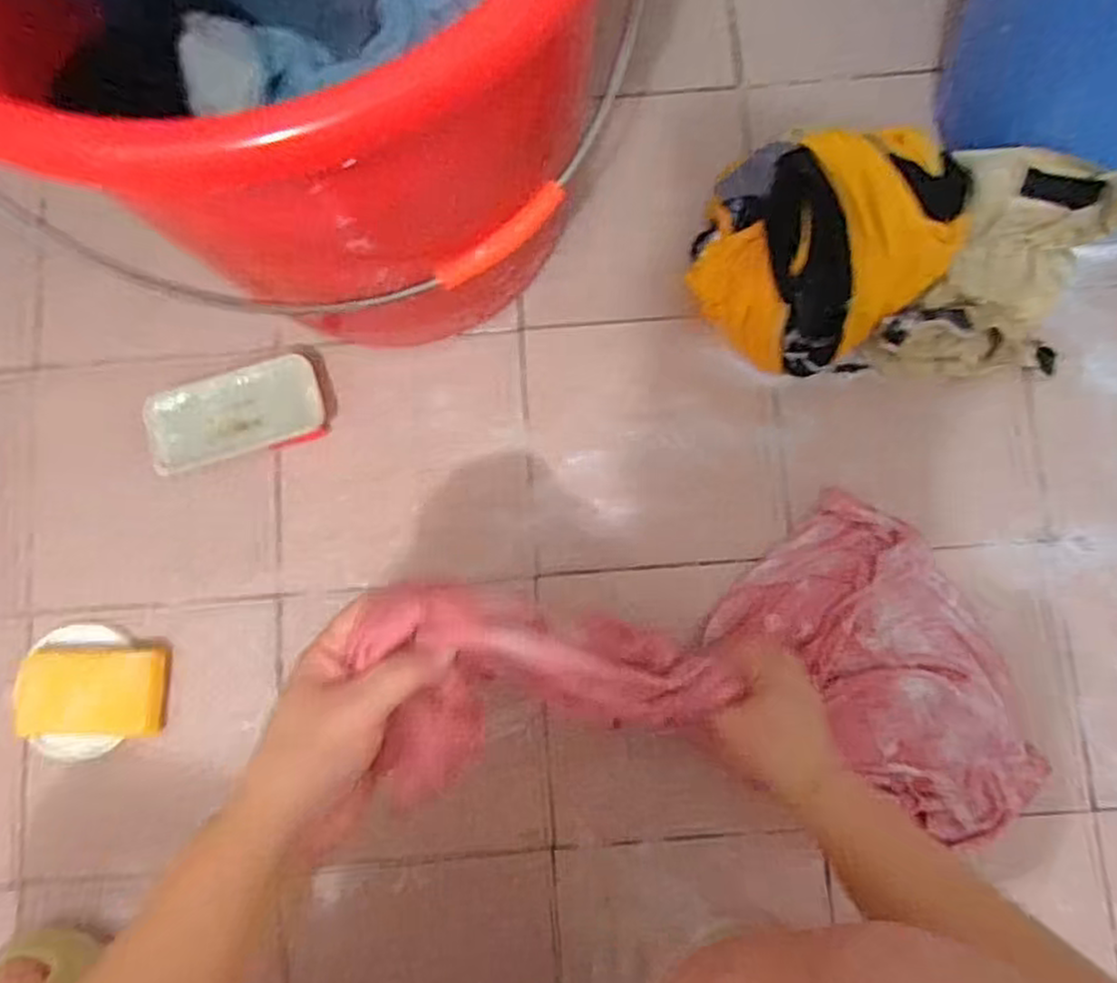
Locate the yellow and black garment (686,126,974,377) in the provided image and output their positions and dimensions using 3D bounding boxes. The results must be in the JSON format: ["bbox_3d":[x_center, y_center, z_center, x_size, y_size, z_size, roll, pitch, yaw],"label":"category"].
[{"bbox_3d":[0.189,-0.188,0.537,0.165,0.122,0.159,0,81,2],"label":"yellow and black garment"}]

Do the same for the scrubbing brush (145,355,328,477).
[{"bbox_3d":[-0.254,-0.061,0.573,0.132,0.043,0.069,-17,83,-1],"label":"scrubbing brush"}]

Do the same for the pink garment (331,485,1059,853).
[{"bbox_3d":[0.109,0.111,0.467,0.475,0.113,0.226,7,82,-29],"label":"pink garment"}]

